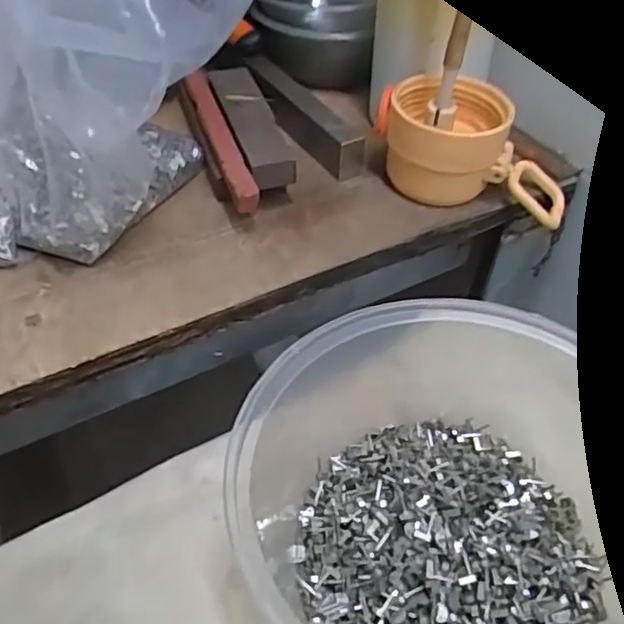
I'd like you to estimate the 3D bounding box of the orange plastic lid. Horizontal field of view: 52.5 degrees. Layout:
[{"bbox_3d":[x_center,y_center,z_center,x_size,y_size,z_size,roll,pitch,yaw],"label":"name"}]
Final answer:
[{"bbox_3d":[0.088,-0.091,0.344,0.107,0.053,0.060,3,45,1],"label":"orange plastic lid"}]

